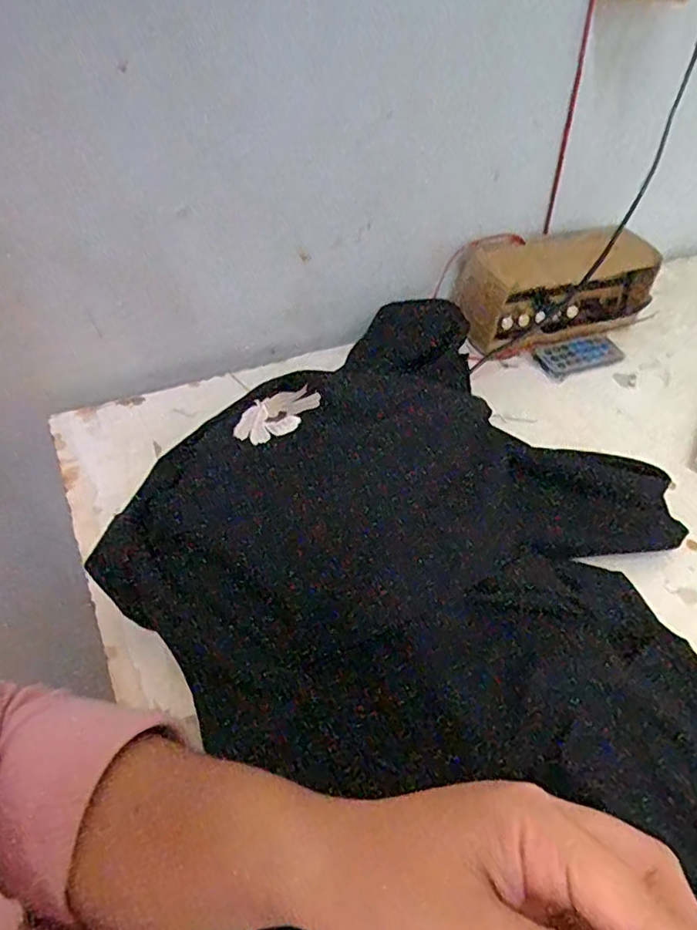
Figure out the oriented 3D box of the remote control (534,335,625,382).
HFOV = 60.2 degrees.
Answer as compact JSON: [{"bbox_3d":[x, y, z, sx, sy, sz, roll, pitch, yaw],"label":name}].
[{"bbox_3d":[0.221,-0.105,0.576,0.087,0.004,0.039,-19,67,-17],"label":"remote control"}]

